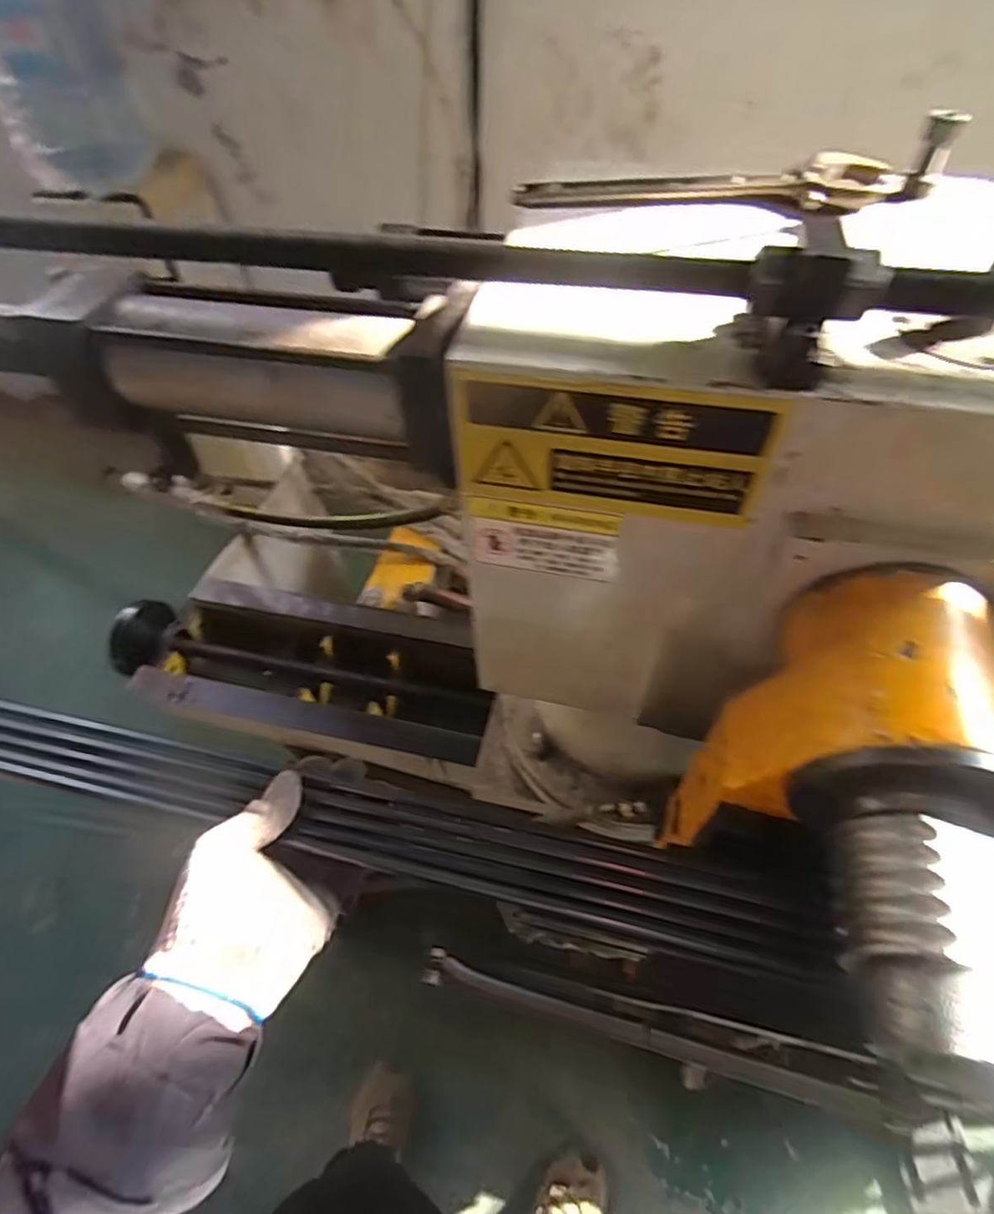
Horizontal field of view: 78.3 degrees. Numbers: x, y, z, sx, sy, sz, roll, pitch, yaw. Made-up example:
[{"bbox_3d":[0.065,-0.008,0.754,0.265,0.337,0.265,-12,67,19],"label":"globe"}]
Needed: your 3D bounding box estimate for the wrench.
[{"bbox_3d":[0.174,-0.348,0.500,0.305,0.013,0.080,6,54,7],"label":"wrench"}]

